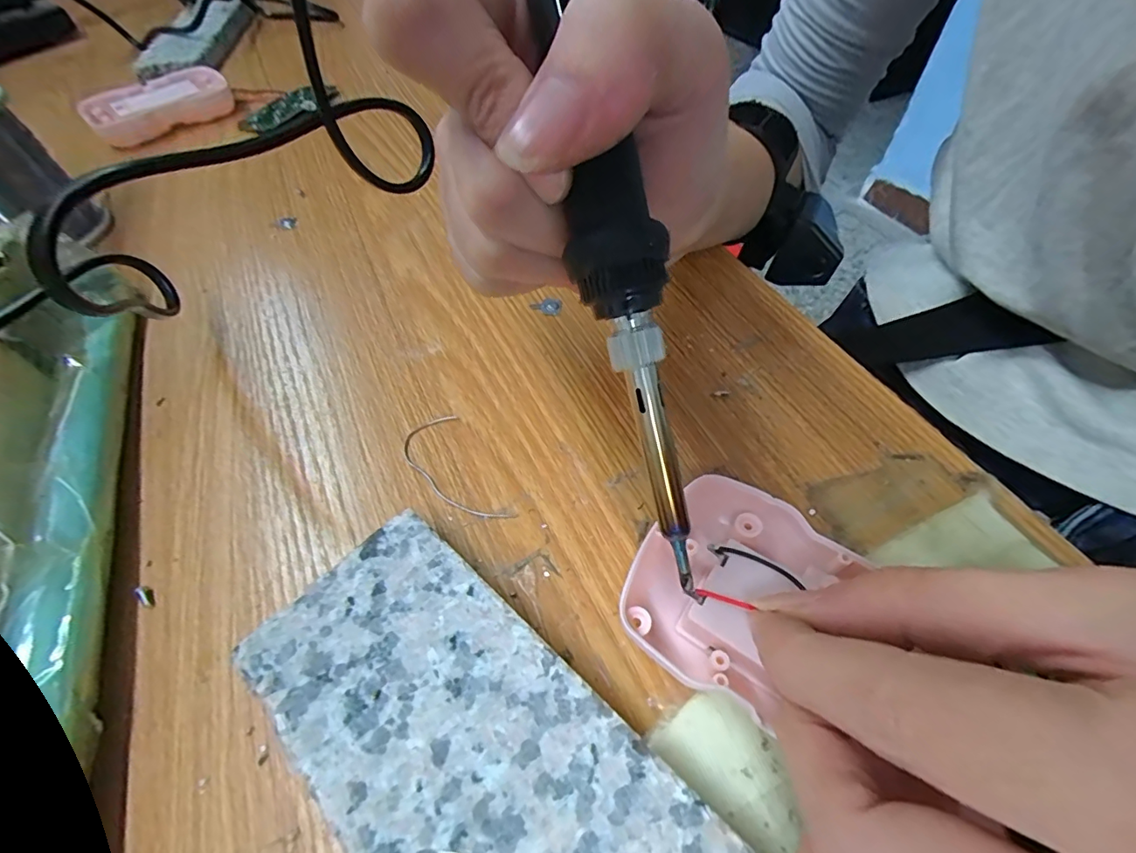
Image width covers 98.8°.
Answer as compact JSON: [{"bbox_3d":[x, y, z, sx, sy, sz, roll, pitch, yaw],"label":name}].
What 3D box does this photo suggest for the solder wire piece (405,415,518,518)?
[{"bbox_3d":[-0.039,0.016,0.167,0.022,0.004,0.050,-27,58,-16],"label":"solder wire piece"}]

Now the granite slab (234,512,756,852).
[{"bbox_3d":[0.010,0.100,0.093,0.205,0.020,0.056,37,64,25],"label":"granite slab"}]

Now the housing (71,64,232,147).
[{"bbox_3d":[-0.282,-0.223,0.336,0.056,0.020,0.086,37,63,25],"label":"housing"}]

